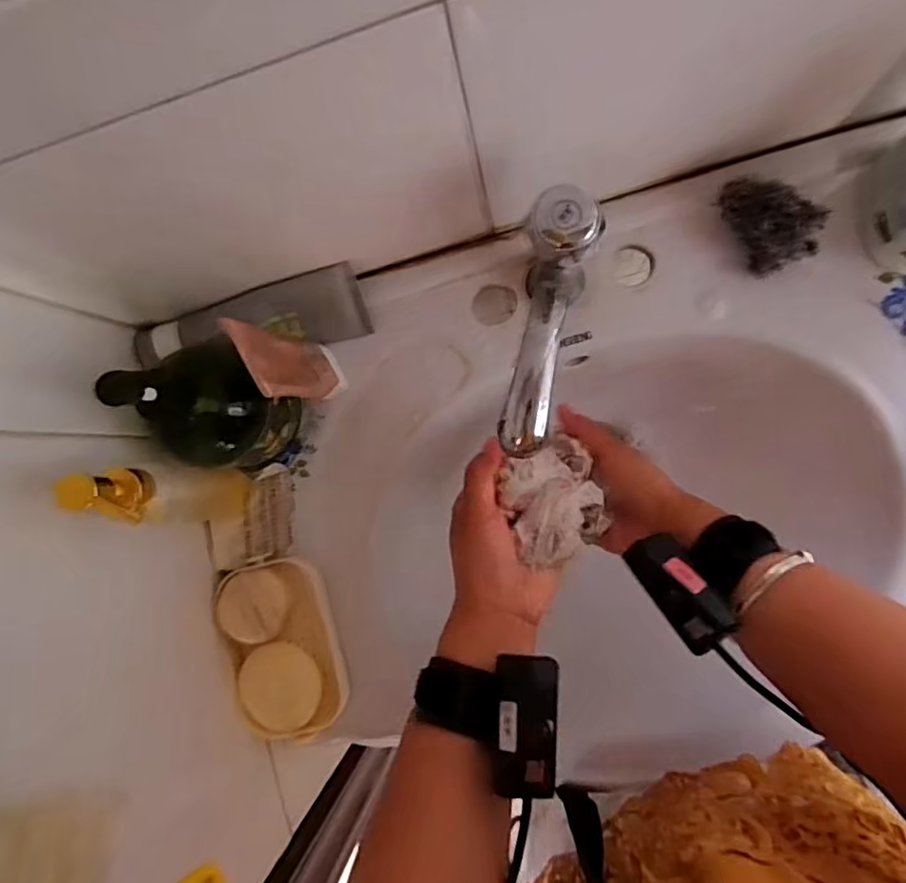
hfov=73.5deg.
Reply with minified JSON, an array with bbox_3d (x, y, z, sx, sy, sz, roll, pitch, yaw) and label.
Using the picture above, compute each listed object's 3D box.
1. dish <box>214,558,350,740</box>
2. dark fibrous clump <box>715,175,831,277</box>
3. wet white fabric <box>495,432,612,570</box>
[{"bbox_3d":[-0.131,0.158,0.465,0.080,0.027,0.132,-13,88,7],"label":"dish"},{"bbox_3d":[0.223,-0.156,0.427,0.048,0.047,0.071,-34,85,6],"label":"dark fibrous clump"},{"bbox_3d":[0.071,0.040,0.418,0.058,0.065,0.076,-22,87,7],"label":"wet white fabric"}]

